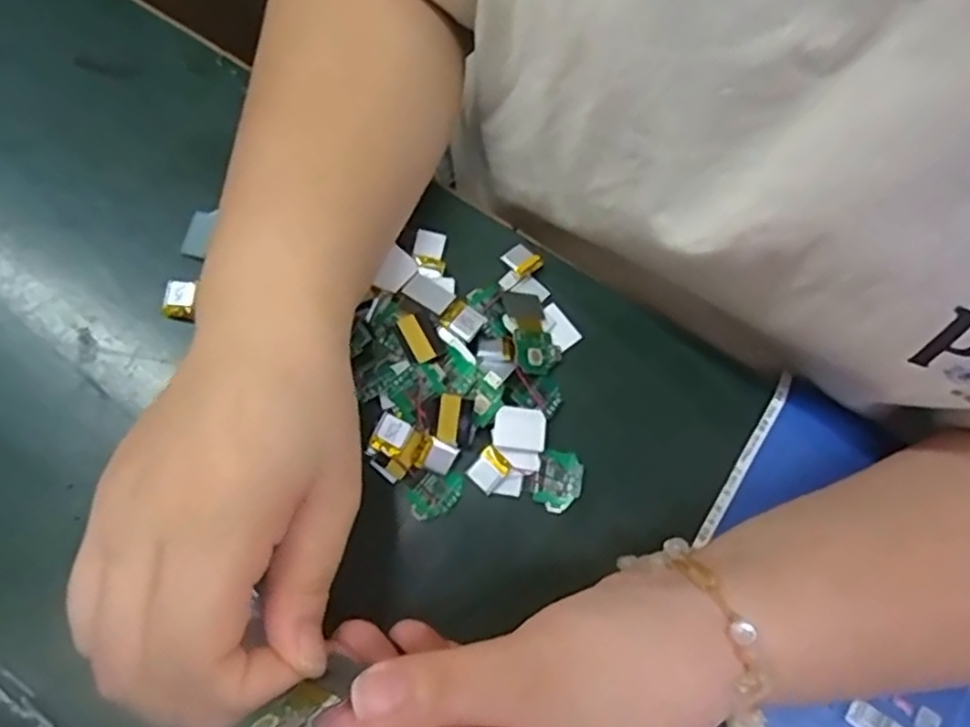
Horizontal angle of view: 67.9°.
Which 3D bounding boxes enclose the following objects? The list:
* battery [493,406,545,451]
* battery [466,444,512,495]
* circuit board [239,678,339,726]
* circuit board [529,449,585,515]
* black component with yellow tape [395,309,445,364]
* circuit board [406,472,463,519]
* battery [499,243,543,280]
[{"bbox_3d":[0.015,0.028,0.309,0.022,0.004,0.018,4,74,0],"label":"battery"},{"bbox_3d":[0.001,0.045,0.306,0.016,0.008,0.015,-40,79,-12],"label":"battery"},{"bbox_3d":[-0.054,0.097,0.197,0.026,0.017,0.004,-26,110,-48],"label":"circuit board"},{"bbox_3d":[0.031,0.050,0.307,0.021,0.004,0.025,9,74,1],"label":"circuit board"},{"bbox_3d":[-0.029,-0.012,0.313,0.016,0.008,0.023,-24,76,-8],"label":"black component with yellow tape"},{"bbox_3d":[-0.021,0.055,0.305,0.017,0.004,0.025,42,77,10],"label":"circuit board"},{"bbox_3d":[0.017,-0.050,0.340,0.015,0.004,0.016,-41,79,-12],"label":"battery"}]

